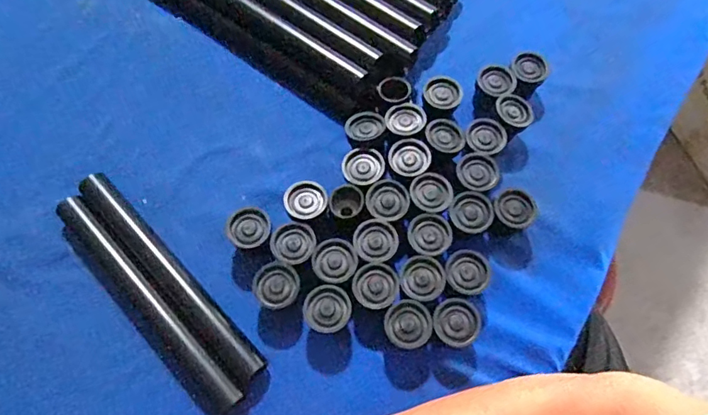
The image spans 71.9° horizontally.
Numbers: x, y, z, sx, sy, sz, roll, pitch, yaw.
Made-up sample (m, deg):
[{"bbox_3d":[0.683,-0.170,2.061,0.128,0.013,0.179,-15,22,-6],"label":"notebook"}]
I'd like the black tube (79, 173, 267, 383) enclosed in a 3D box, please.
[{"bbox_3d":[-0.151,0.051,0.395,0.024,0.018,0.218,-42,74,-16],"label":"black tube"}]

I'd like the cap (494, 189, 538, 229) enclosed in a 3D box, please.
[{"bbox_3d":[0.133,0.005,0.413,0.034,0.031,0.032,0,68,-1],"label":"cap"}]

